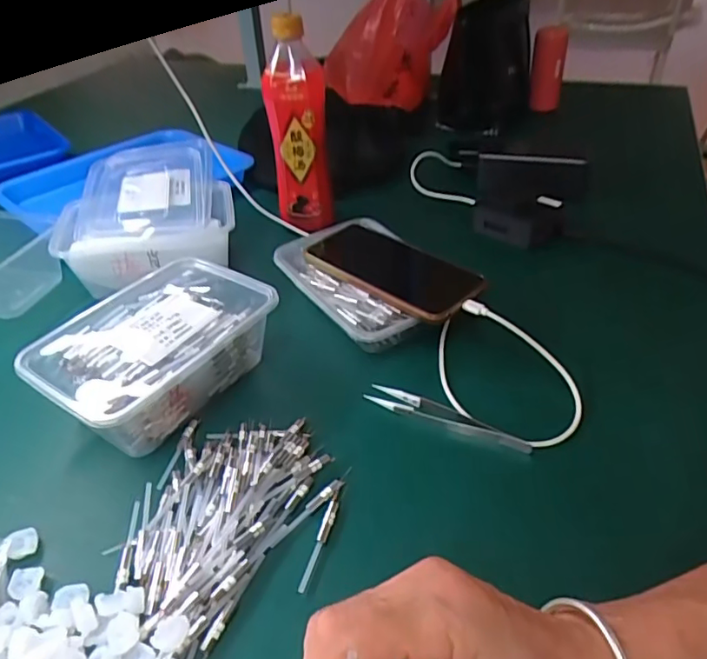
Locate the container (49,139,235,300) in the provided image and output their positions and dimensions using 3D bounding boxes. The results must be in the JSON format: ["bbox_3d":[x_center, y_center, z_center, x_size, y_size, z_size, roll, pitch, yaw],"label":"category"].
[{"bbox_3d":[-0.216,-0.130,0.608,0.168,0.064,0.210,-9,39,-9],"label":"container"}]

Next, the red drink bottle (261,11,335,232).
[{"bbox_3d":[-0.057,-0.215,0.587,0.060,0.189,0.056,-9,39,-9],"label":"red drink bottle"}]

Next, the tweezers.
[{"bbox_3d":[0.066,0.065,0.413,0.123,0.014,0.018,21,44,26],"label":"tweezers"}]

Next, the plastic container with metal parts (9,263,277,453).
[{"bbox_3d":[-0.152,0.018,0.442,0.120,0.059,0.167,24,45,29],"label":"plastic container with metal parts"}]

